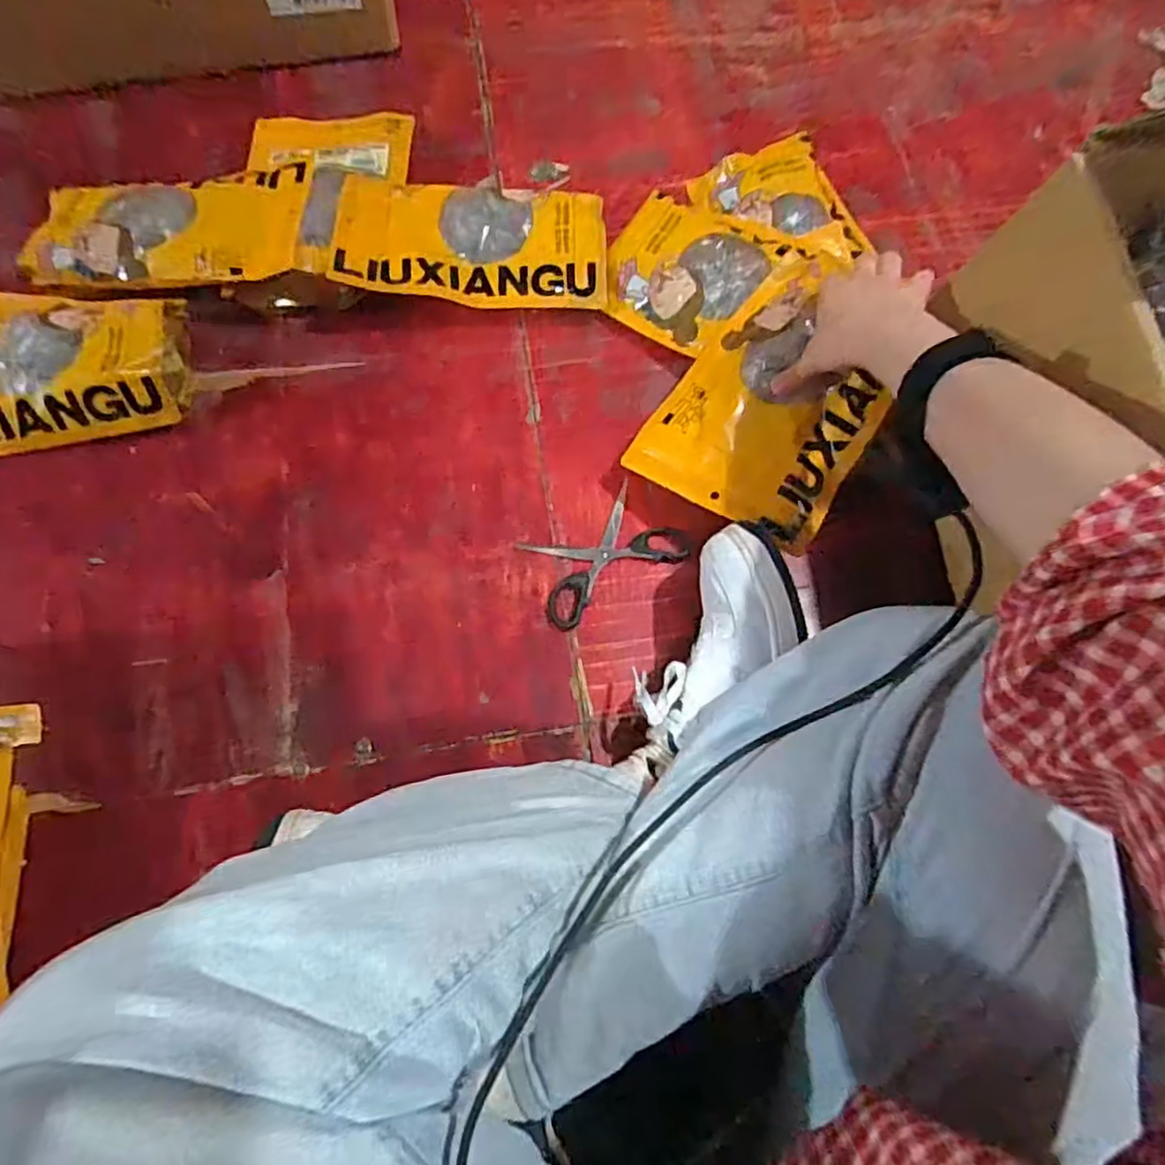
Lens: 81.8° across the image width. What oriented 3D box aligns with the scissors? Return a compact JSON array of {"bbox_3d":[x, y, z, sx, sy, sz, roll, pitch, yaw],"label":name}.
[{"bbox_3d":[0.017,-0.027,0.592,0.136,0.005,0.088,-31,75,-11],"label":"scissors"}]

